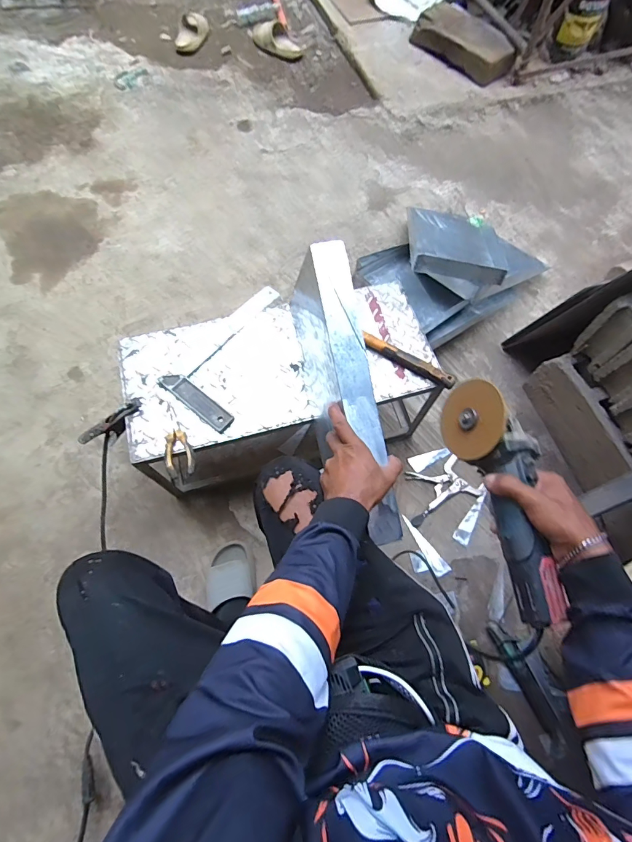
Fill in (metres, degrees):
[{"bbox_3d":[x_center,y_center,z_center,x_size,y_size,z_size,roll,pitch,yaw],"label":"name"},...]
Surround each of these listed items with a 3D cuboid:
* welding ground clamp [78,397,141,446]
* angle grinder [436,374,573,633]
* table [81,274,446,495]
[{"bbox_3d":[-0.425,0.009,0.837,0.158,0.060,0.041,-34,71,18],"label":"welding ground clamp"},{"bbox_3d":[0.236,0.083,0.477,0.084,0.069,0.278,-12,72,-6],"label":"angle grinder"},{"bbox_3d":[-0.086,-0.071,1.006,0.672,0.347,0.381,-18,69,-10],"label":"table"}]

